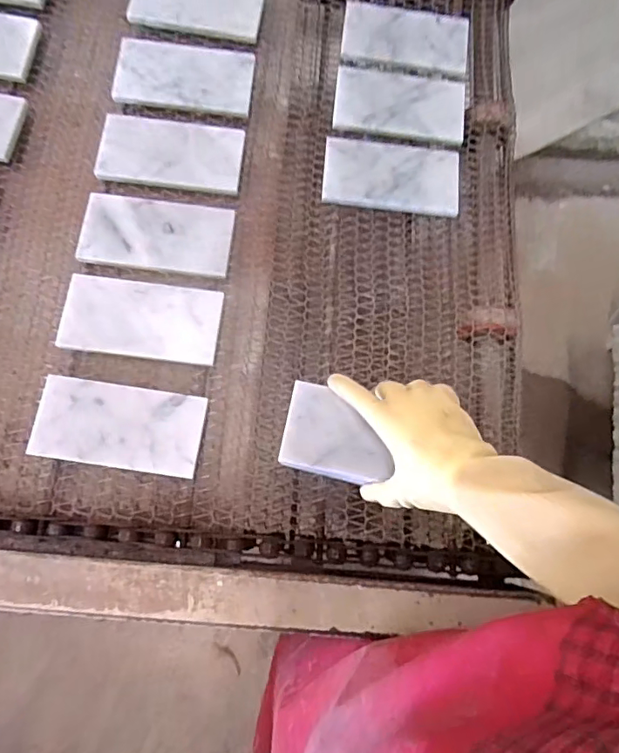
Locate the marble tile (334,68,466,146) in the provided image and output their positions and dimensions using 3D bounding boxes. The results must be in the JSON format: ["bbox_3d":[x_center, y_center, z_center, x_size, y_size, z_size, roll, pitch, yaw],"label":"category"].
[{"bbox_3d":[0.112,-0.333,0.632,0.156,0.016,0.087,8,76,0],"label":"marble tile"}]

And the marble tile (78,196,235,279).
[{"bbox_3d":[-0.163,-0.153,0.555,0.157,0.011,0.085,8,76,0],"label":"marble tile"}]

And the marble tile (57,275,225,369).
[{"bbox_3d":[-0.171,-0.060,0.523,0.155,0.007,0.080,6,76,0],"label":"marble tile"}]

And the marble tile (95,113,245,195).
[{"bbox_3d":[-0.157,-0.255,0.580,0.158,0.009,0.084,6,76,0],"label":"marble tile"}]

